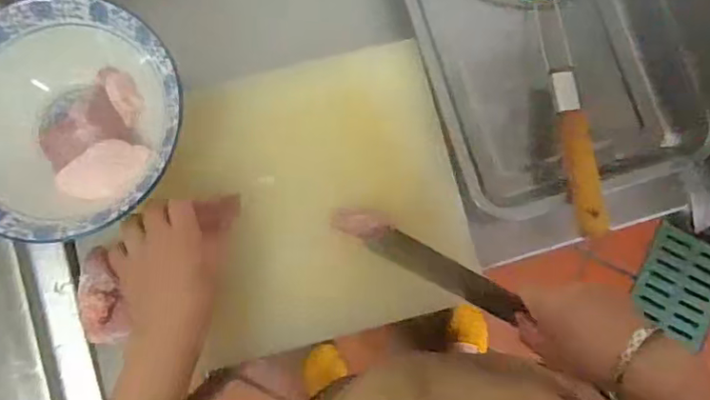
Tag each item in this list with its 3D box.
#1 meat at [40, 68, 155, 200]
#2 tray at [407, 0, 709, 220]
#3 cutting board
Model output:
[{"bbox_3d":[-0.235,-0.055,0.526,0.100,0.028,0.111,-30,84,-6],"label":"meat"},{"bbox_3d":[0.198,-0.169,0.603,0.262,0.065,0.337,-17,83,-4],"label":"tray"},{"bbox_3d":[-0.033,0.001,0.559,0.268,0.024,0.258,-15,93,-6],"label":"cutting board"}]

